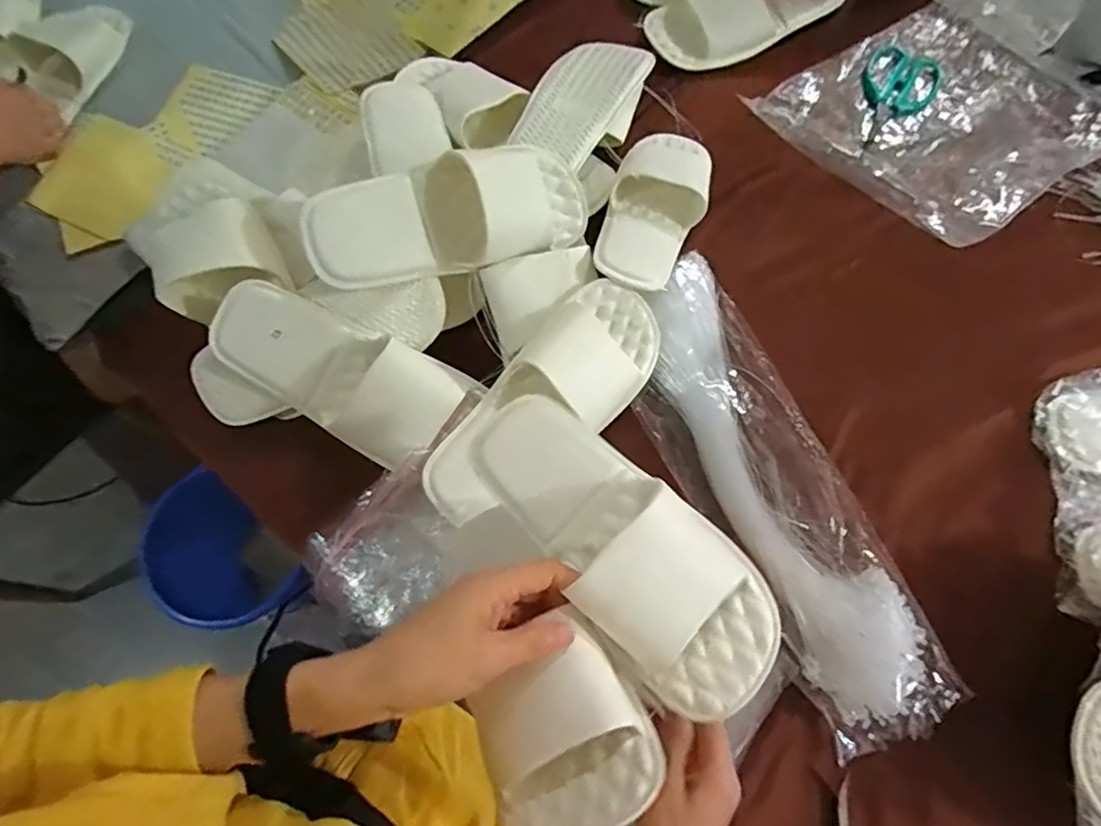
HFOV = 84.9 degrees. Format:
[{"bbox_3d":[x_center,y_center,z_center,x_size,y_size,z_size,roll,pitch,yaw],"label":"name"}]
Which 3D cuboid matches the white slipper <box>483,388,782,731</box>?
[{"bbox_3d":[0.042,0.077,0.389,0.093,0.051,0.234,-40,66,-11],"label":"white slipper"}]

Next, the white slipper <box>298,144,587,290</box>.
[{"bbox_3d":[-0.087,-0.187,0.567,0.274,0.070,0.105,-19,111,-18],"label":"white slipper"}]

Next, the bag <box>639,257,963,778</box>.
[{"bbox_3d":[0.195,0.059,0.557,0.141,0.053,0.460,-22,74,-6],"label":"bag"}]

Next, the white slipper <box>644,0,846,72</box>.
[{"bbox_3d":[0.237,-0.482,0.715,0.238,0.050,0.101,-21,74,-6],"label":"white slipper"}]

